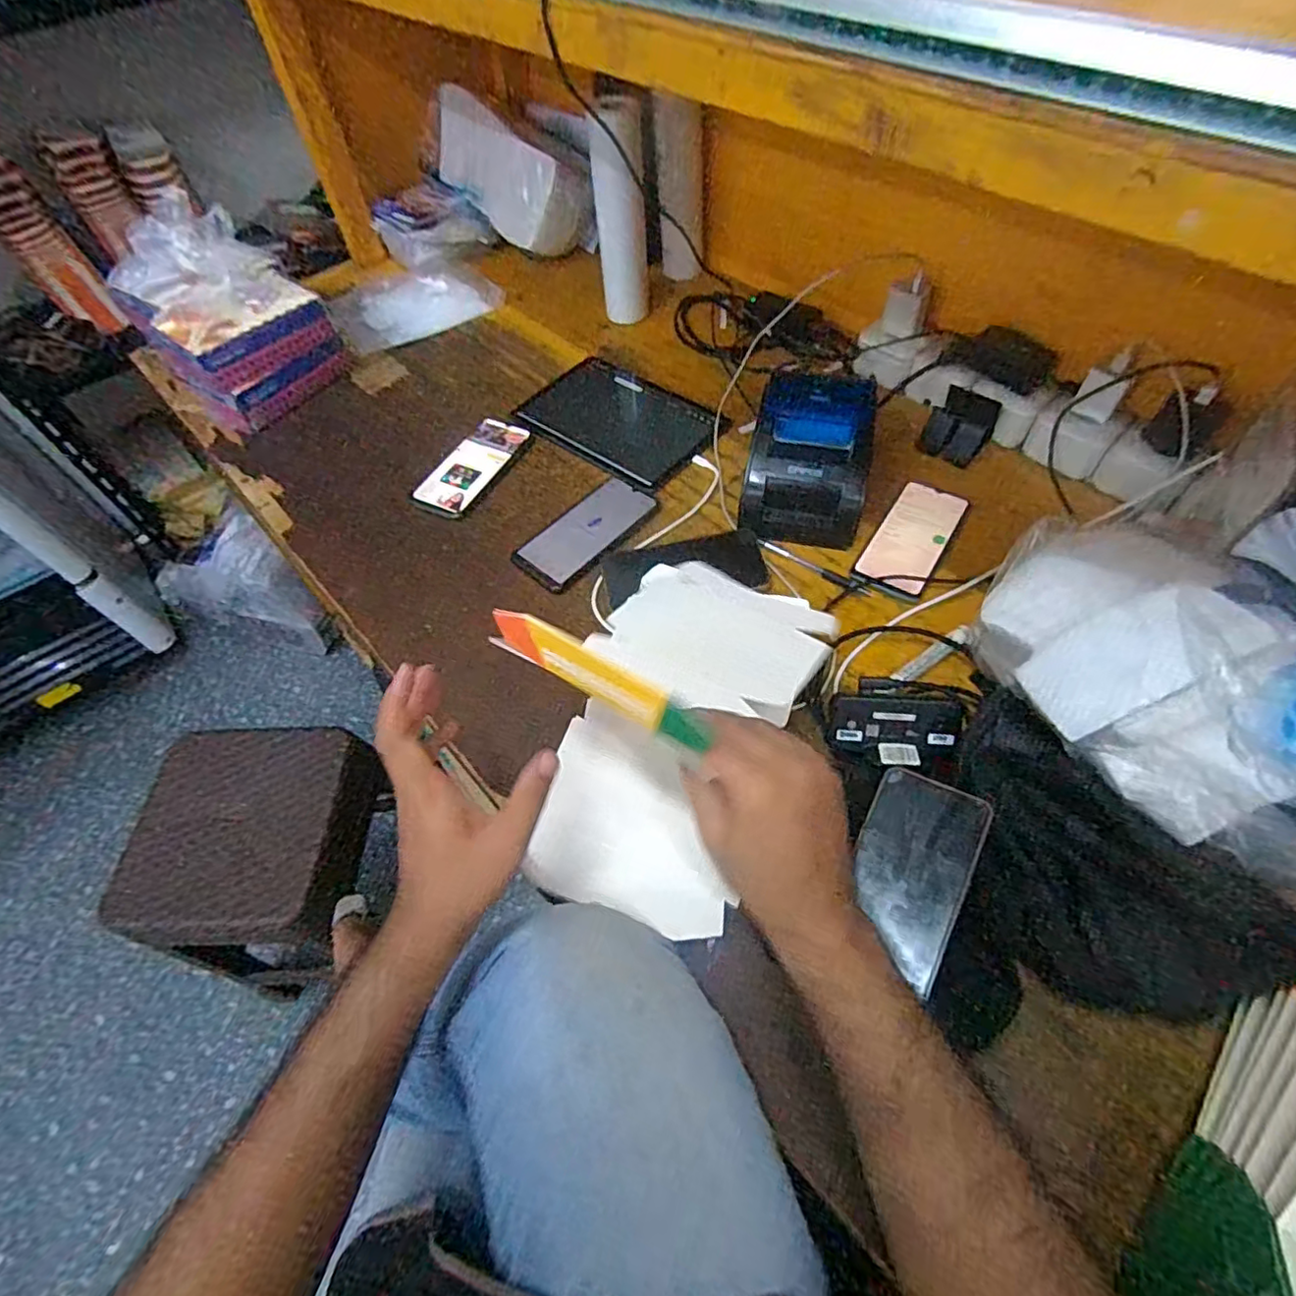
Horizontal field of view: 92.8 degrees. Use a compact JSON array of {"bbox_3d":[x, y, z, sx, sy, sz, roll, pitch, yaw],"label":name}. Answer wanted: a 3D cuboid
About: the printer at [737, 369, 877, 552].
[{"bbox_3d":[0.172,-0.201,0.665,0.126,0.108,0.139,8,57,8],"label":"printer"}]

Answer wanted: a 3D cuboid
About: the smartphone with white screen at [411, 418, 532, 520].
[{"bbox_3d":[-0.215,-0.226,0.770,0.077,0.012,0.172,21,60,16],"label":"smartphone with white screen"}]

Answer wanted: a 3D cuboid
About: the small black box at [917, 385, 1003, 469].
[{"bbox_3d":[0.370,-0.266,0.730,0.071,0.057,0.068,27,62,19],"label":"small black box"}]

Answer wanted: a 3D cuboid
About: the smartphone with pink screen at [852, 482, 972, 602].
[{"bbox_3d":[0.288,-0.120,0.670,0.075,0.009,0.163,28,62,20],"label":"smartphone with pink screen"}]

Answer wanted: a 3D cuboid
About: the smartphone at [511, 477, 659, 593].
[{"bbox_3d":[-0.070,-0.132,0.700,0.077,0.009,0.168,35,65,23],"label":"smartphone"}]

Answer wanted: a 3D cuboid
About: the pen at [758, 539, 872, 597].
[{"bbox_3d":[0.175,-0.086,0.654,0.127,0.009,0.012,28,62,20],"label":"pen"}]

